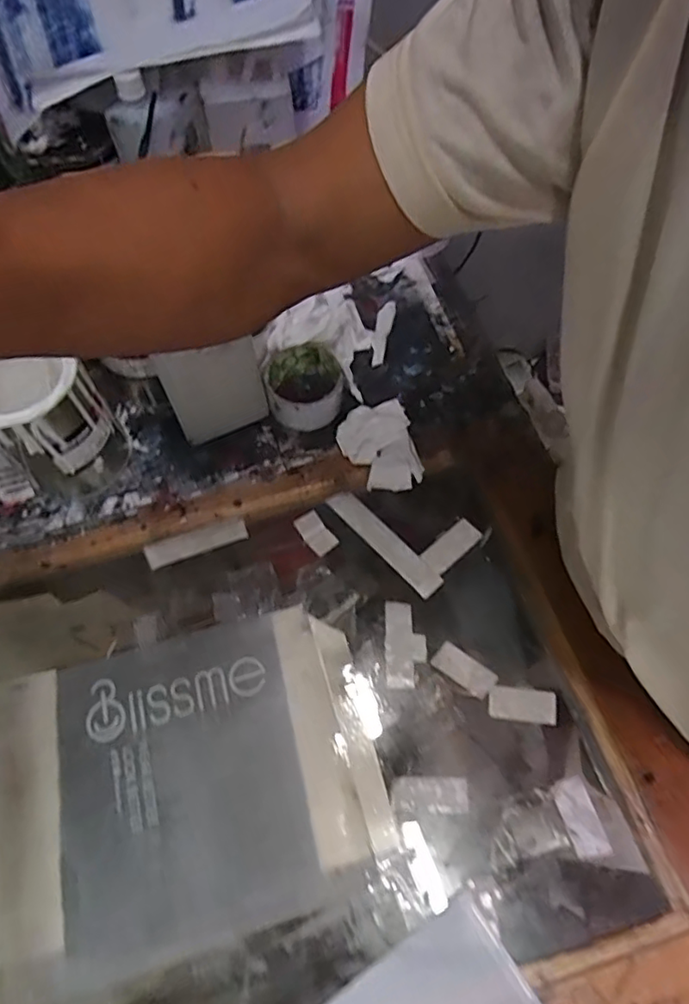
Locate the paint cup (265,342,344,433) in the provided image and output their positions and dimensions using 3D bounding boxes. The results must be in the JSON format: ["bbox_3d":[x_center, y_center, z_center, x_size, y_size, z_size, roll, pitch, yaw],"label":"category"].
[{"bbox_3d":[-0.044,-0.129,0.665,0.082,0.048,0.090,0,62,1],"label":"paint cup"}]

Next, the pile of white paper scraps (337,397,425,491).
[{"bbox_3d":[0.037,-0.062,0.644,0.078,0.026,0.101,-12,62,-6],"label":"pile of white paper scraps"}]

